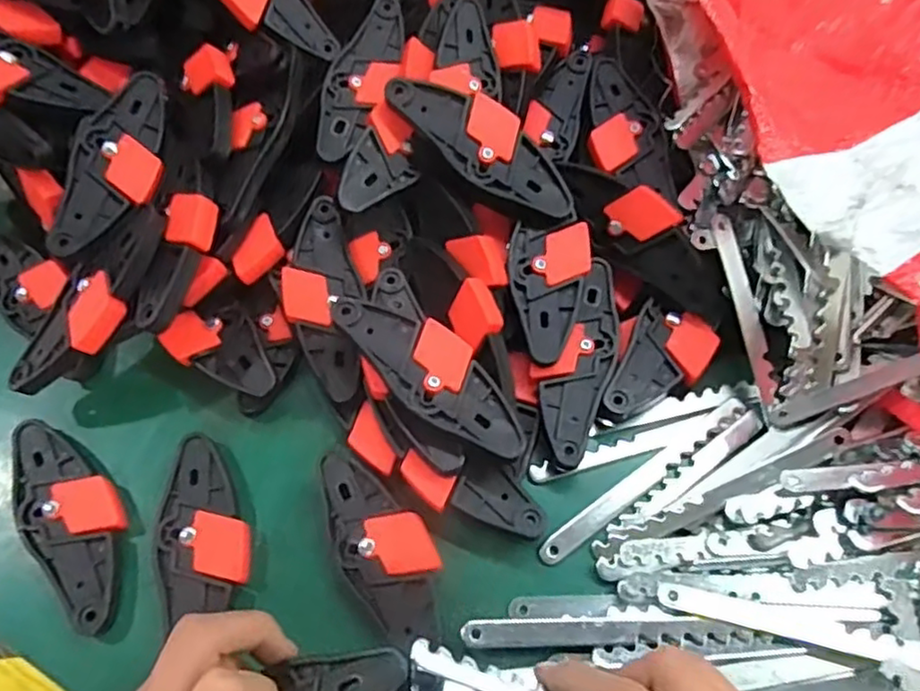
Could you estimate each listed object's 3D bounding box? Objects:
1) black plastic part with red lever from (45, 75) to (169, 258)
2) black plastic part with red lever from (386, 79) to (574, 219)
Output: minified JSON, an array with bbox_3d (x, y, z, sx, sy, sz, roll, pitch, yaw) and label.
[{"bbox_3d":[-0.204,-0.110,0.398,0.049,0.020,0.121,3,63,3],"label":"black plastic part with red lever"},{"bbox_3d":[0.014,-0.119,0.391,0.123,0.015,0.042,36,69,1],"label":"black plastic part with red lever"}]

